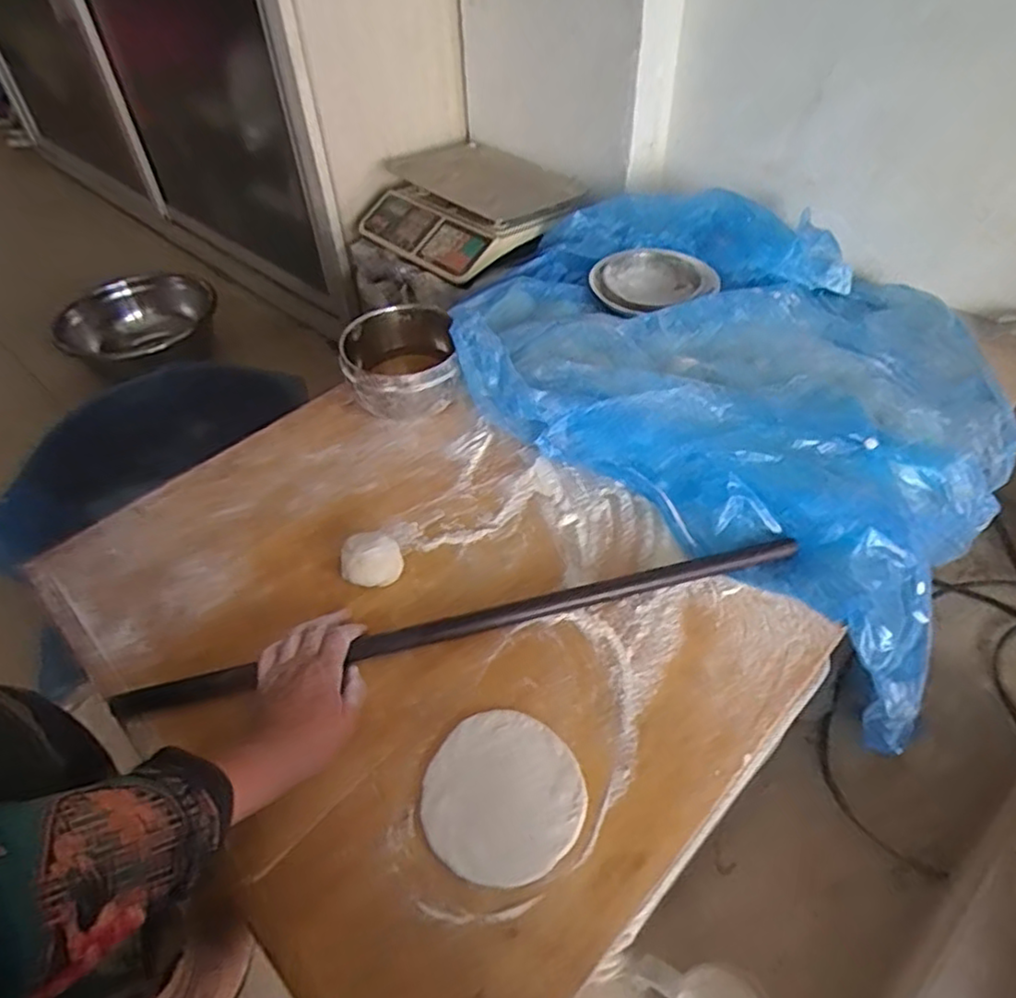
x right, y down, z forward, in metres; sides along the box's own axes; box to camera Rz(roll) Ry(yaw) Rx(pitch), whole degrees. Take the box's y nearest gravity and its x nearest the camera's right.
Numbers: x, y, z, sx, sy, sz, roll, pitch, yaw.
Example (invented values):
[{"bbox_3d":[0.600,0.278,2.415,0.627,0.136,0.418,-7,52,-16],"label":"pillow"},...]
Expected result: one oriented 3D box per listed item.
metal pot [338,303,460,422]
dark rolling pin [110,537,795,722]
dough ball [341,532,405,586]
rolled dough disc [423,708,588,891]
[{"bbox_3d":[-0.142,-0.169,0.868,0.135,0.089,0.165,-12,48,-8],"label":"metal pot"},{"bbox_3d":[-0.036,0.120,0.657,0.673,0.021,0.027,-12,49,-6],"label":"dark rolling pin"},{"bbox_3d":[-0.142,0.064,0.696,0.061,0.038,0.060,-1,47,1],"label":"dough ball"},{"bbox_3d":[-0.005,0.238,0.543,0.126,0.015,0.129,-1,47,1],"label":"rolled dough disc"}]

